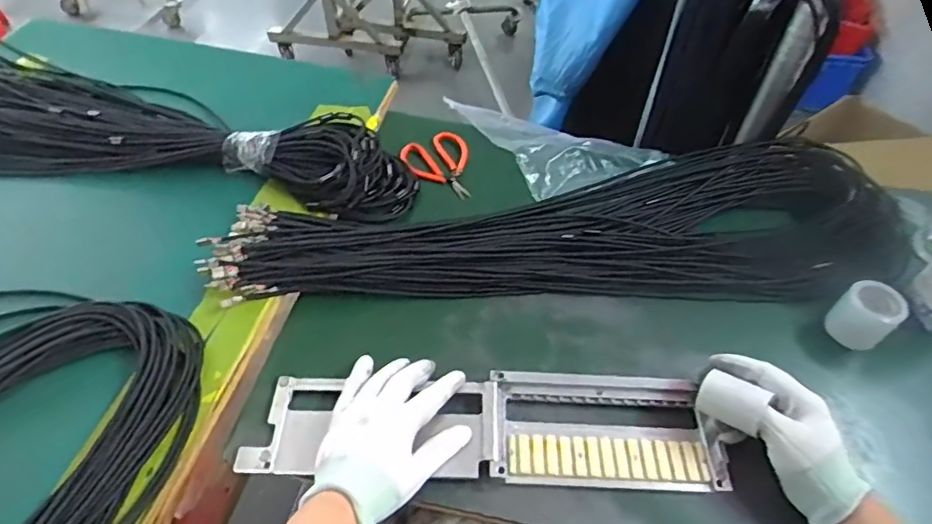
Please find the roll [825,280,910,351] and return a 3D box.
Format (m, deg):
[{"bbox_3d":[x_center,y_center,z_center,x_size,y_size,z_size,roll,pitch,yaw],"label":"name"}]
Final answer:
[{"bbox_3d":[0.411,0.055,0.580,0.051,0.058,0.051,1,50,-2],"label":"roll"}]

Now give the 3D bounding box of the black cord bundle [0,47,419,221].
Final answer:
[{"bbox_3d":[-0.437,-0.178,0.712,0.765,0.055,0.240,8,50,4],"label":"black cord bundle"}]

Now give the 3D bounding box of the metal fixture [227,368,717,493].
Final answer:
[{"bbox_3d":[0.016,0.145,0.496,0.391,0.021,0.100,2,50,-3],"label":"metal fixture"}]

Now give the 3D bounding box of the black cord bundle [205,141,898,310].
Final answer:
[{"bbox_3d":[0.123,-0.040,0.647,0.771,0.071,0.195,-3,50,-5],"label":"black cord bundle"}]

